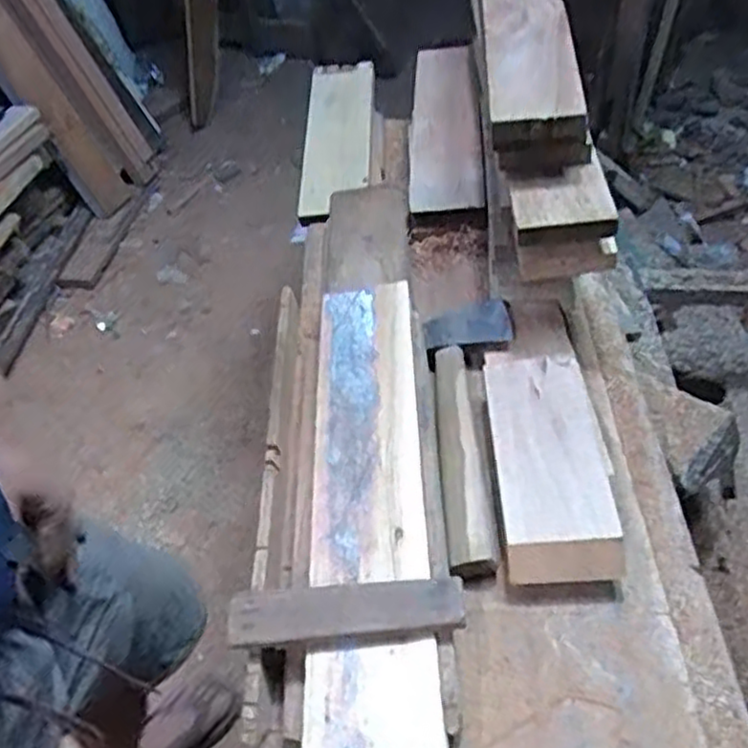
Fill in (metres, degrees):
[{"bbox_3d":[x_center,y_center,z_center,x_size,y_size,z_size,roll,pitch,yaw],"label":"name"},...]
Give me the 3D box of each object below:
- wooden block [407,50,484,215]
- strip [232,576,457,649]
[{"bbox_3d":[0.107,-0.396,1.179,0.099,0.054,0.390,-3,48,6],"label":"wooden block"},{"bbox_3d":[-0.024,0.189,0.602,0.187,0.012,0.048,-9,38,8],"label":"strip"}]

